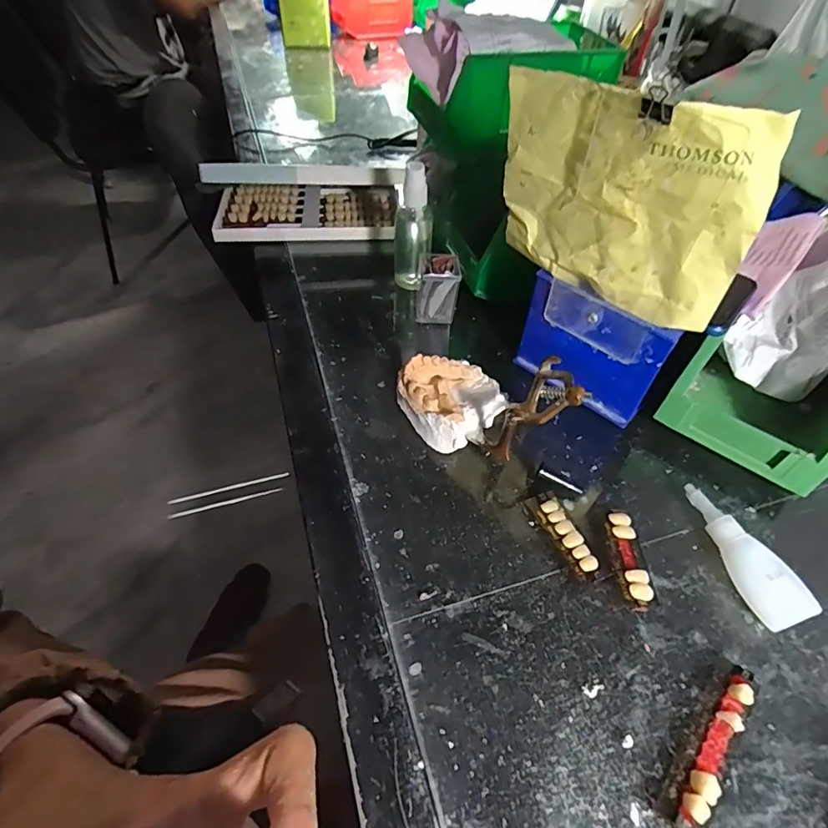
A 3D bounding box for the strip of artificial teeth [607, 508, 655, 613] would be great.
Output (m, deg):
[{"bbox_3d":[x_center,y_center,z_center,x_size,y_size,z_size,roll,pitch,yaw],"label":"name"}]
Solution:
[{"bbox_3d":[0.128,0.086,0.281,0.016,0.012,0.058,2,49,0],"label":"strip of artificial teeth"}]

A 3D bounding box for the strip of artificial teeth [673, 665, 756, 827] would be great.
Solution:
[{"bbox_3d":[0.142,0.156,0.222,0.011,0.011,0.082,35,57,25],"label":"strip of artificial teeth"}]

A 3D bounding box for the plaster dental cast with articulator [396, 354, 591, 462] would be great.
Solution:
[{"bbox_3d":[0.047,-0.012,0.329,0.123,0.061,0.075,29,54,21],"label":"plaster dental cast with articulator"}]

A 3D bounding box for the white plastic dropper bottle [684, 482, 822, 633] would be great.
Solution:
[{"bbox_3d":[0.190,0.082,0.281,0.028,0.022,0.087,-17,52,-16],"label":"white plastic dropper bottle"}]

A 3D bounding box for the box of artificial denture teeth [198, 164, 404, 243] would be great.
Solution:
[{"bbox_3d":[-0.120,-0.245,0.517,0.191,0.074,0.101,-4,50,-6],"label":"box of artificial denture teeth"}]

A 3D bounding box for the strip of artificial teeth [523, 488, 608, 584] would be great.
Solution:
[{"bbox_3d":[0.094,0.074,0.291,0.020,0.009,0.060,-19,53,-18],"label":"strip of artificial teeth"}]

